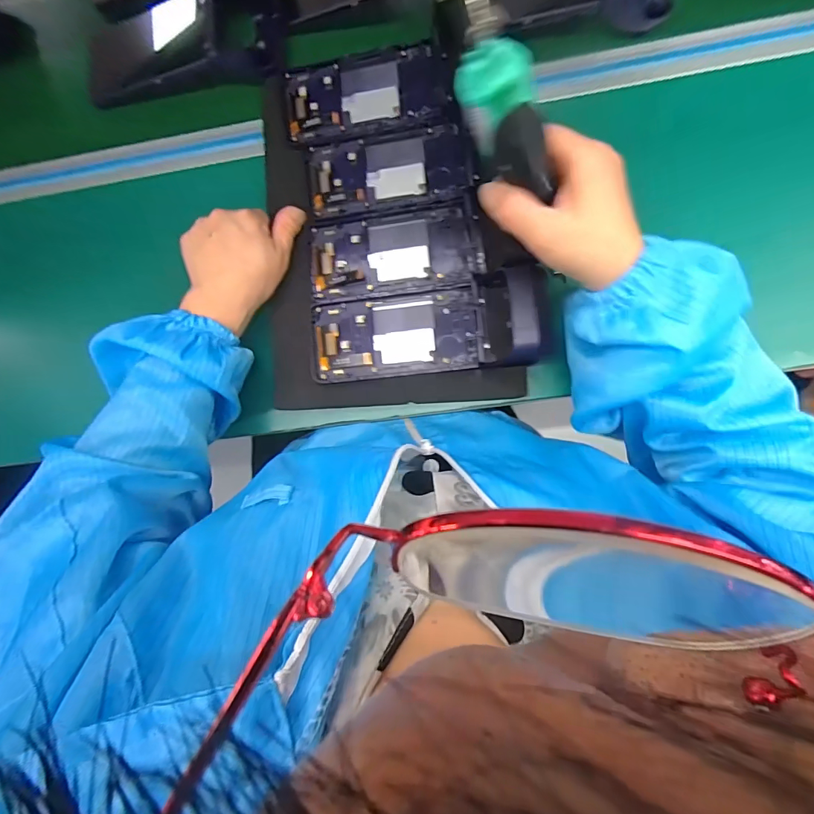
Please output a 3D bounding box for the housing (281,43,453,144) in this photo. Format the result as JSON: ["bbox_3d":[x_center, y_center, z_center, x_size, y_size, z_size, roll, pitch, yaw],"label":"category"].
[{"bbox_3d":[-0.041,-0.309,0.427,0.162,0.008,0.080,-4,87,6],"label":"housing"}]

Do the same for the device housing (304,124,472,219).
[{"bbox_3d":[-0.020,-0.233,0.424,0.155,0.005,0.071,-8,87,6],"label":"device housing"}]

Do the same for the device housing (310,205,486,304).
[{"bbox_3d":[-0.013,-0.148,0.420,0.164,0.009,0.080,-5,87,6],"label":"device housing"}]

